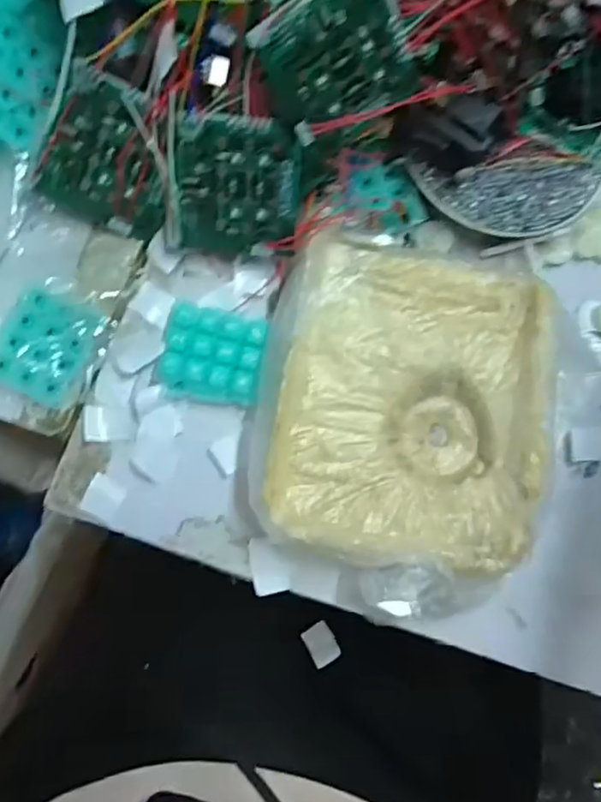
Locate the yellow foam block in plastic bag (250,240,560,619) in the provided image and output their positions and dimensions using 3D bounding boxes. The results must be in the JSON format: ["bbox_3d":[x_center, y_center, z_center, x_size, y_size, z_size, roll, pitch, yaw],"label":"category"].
[{"bbox_3d":[0.070,0.013,0.356,0.185,0.040,0.205,4,82,-5],"label":"yellow foam block in plastic bag"}]

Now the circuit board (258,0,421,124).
[{"bbox_3d":[0.020,-0.176,0.316,0.075,0.059,0.007,-26,41,-4],"label":"circuit board"}]

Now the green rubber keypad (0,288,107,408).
[{"bbox_3d":[-0.140,-0.030,0.341,0.049,0.012,0.057,18,81,-3],"label":"green rubber keypad"}]

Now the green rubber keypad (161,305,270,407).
[{"bbox_3d":[-0.049,-0.026,0.353,0.055,0.015,0.050,9,81,-4],"label":"green rubber keypad"}]

